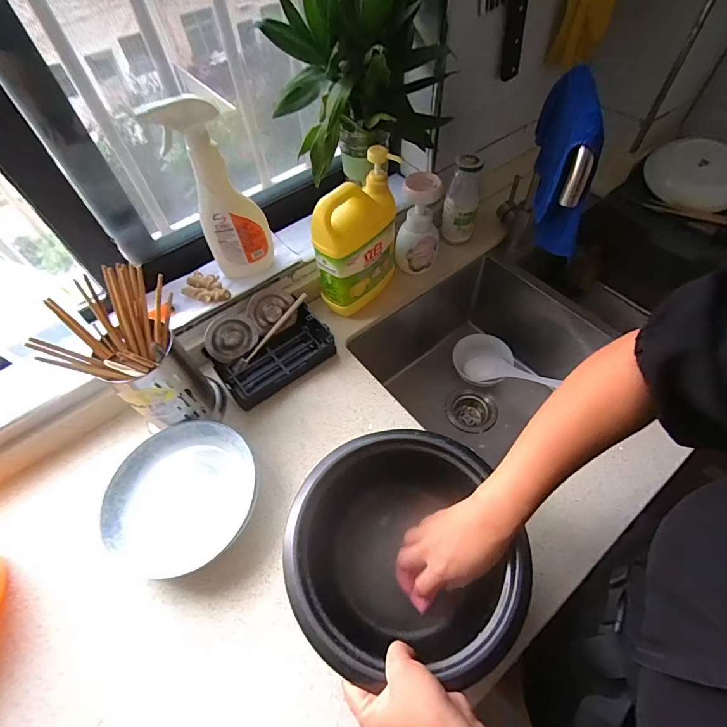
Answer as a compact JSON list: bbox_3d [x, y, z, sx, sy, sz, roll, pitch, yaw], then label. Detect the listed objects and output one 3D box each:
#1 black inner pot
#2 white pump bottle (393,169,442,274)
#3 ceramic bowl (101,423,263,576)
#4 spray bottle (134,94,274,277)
[{"bbox_3d":[0.045,0.211,0.454,0.232,0.133,0.225,-1,58,2],"label":"black inner pot"},{"bbox_3d":[0.100,-0.244,0.701,0.073,0.161,0.071,9,58,8],"label":"white pump bottle"},{"bbox_3d":[-0.232,0.172,0.517,0.187,0.053,0.187,-1,58,2],"label":"ceramic bowl"},{"bbox_3d":[-0.204,-0.234,0.567,0.105,0.259,0.056,-12,58,-5],"label":"spray bottle"}]

